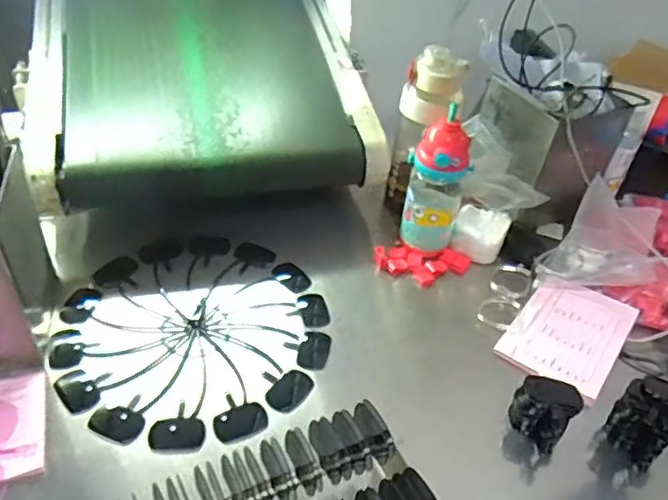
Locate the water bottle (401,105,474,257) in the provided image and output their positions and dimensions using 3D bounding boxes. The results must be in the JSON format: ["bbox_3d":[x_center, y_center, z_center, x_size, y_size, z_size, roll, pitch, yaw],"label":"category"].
[{"bbox_3d":[0.143,-0.093,0.827,0.082,0.200,0.081,16,43,11],"label":"water bottle"}]

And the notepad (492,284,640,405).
[{"bbox_3d":[0.302,0.104,0.755,0.123,0.017,0.178,30,47,24],"label":"notepad"}]

